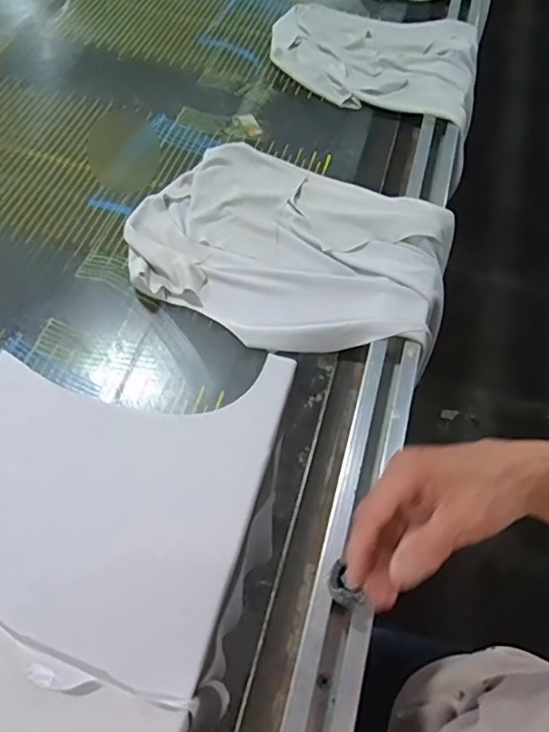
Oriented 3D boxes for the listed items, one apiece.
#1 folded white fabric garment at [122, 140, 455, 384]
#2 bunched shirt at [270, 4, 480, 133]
[{"bbox_3d":[0.021,-0.143,0.636,0.366,0.032,0.262,24,60,9],"label":"folded white fabric garment"},{"bbox_3d":[0.150,-0.480,0.845,0.334,0.035,0.212,21,60,11],"label":"bunched shirt"}]

